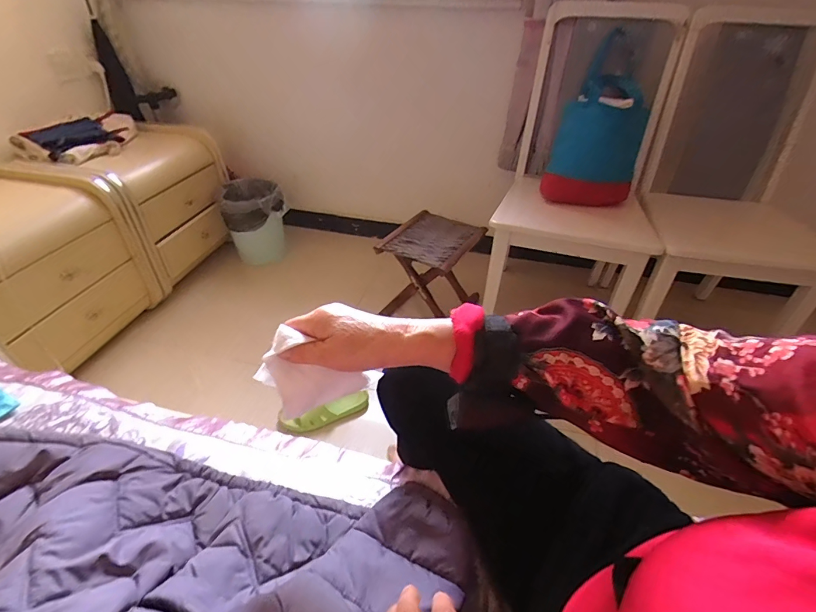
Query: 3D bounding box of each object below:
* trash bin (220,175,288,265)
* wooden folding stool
[{"bbox_3d":[-0.597,-0.318,1.644,0.229,0.301,0.211,-11,40,-14],"label":"trash bin"},{"bbox_3d":[0.073,-0.112,1.389,0.255,0.285,0.292,22,43,24],"label":"wooden folding stool"}]

